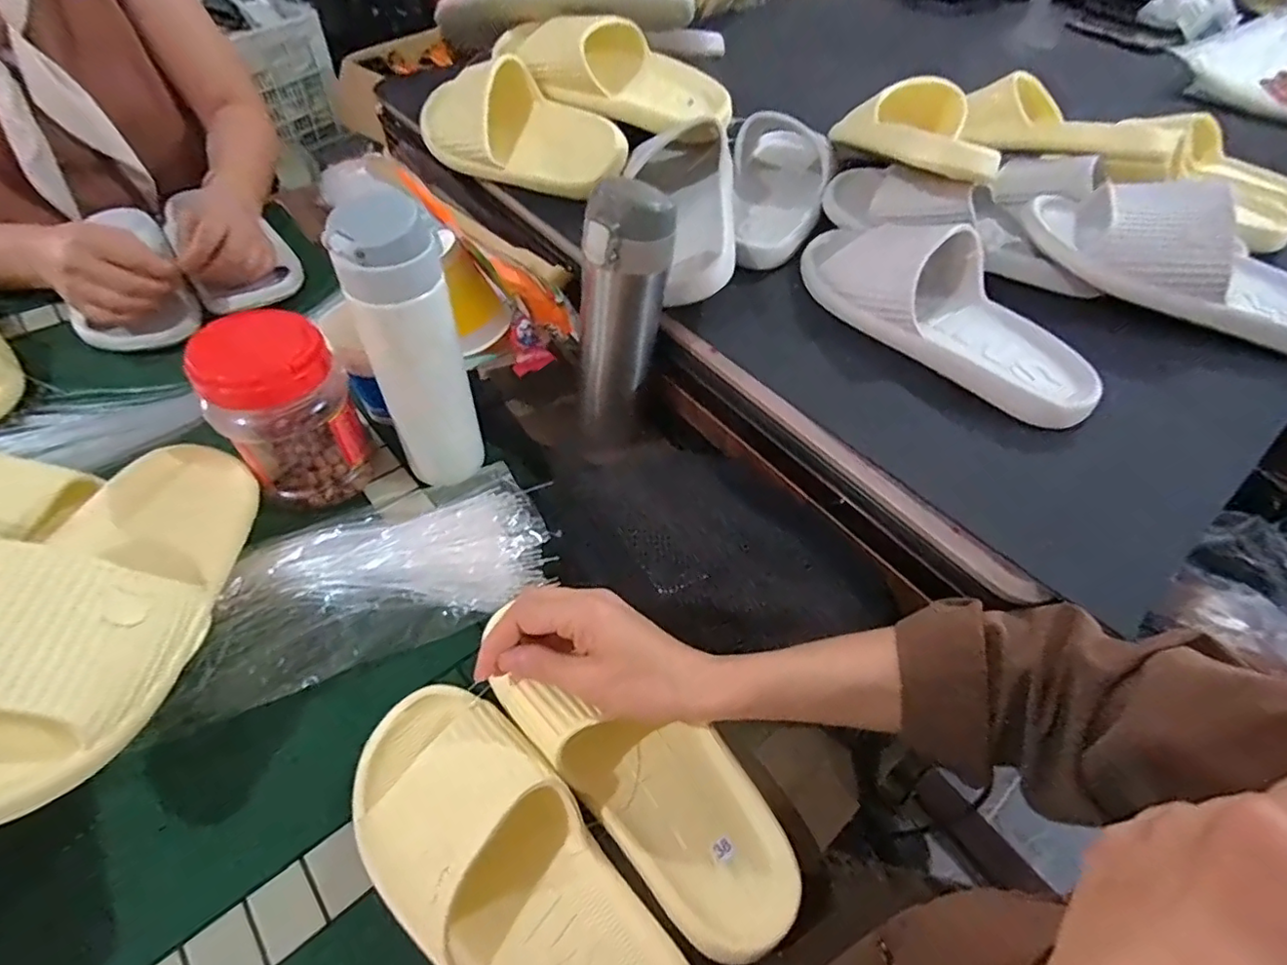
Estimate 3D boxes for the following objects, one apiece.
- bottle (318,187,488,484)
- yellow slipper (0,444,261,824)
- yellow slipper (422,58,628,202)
[{"bbox_3d":[-0.156,-0.082,0.423,0.065,0.210,0.055,-19,55,-16],"label":"bottle"},{"bbox_3d":[-0.315,0.066,0.355,0.107,0.080,0.264,26,36,-20],"label":"yellow slipper"},{"bbox_3d":[-0.130,-0.367,0.633,0.248,0.114,0.068,29,12,14],"label":"yellow slipper"}]

